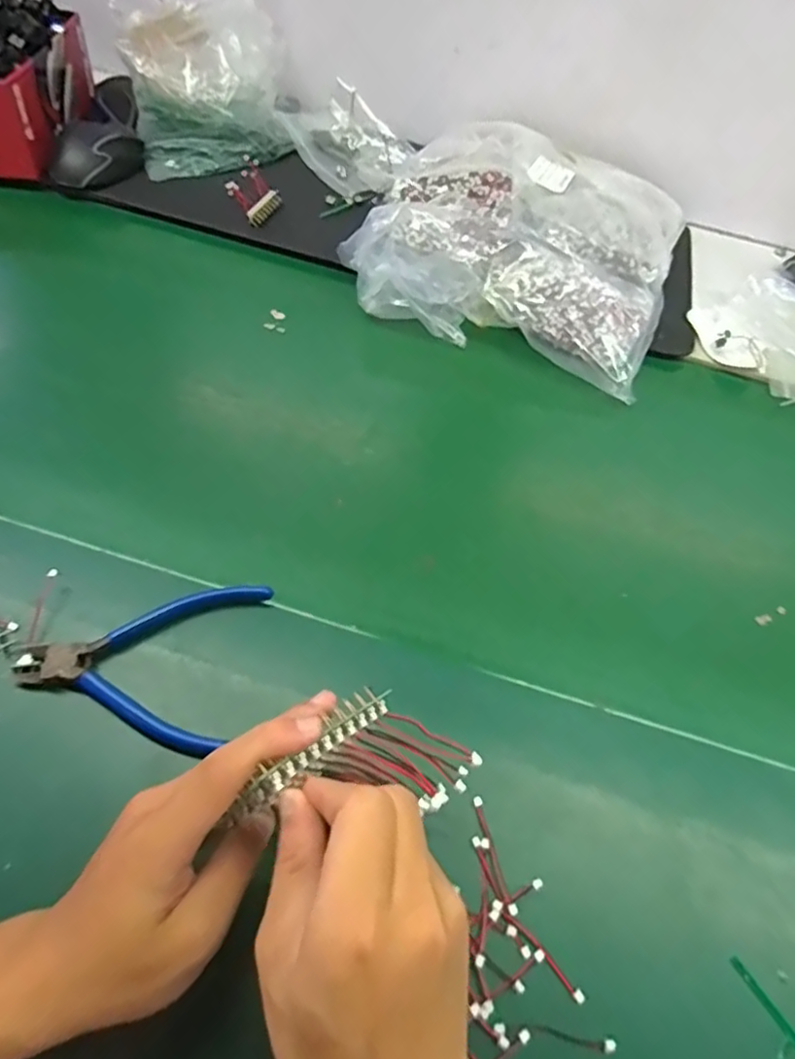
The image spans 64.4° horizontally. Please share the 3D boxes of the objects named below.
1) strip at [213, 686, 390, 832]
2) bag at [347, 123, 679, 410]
[{"bbox_3d":[-0.036,0.093,0.271,0.015,0.011,0.093,40,40,20],"label":"strip"},{"bbox_3d":[0.127,-0.306,0.642,0.307,0.080,0.310,20,55,7],"label":"bag"}]

